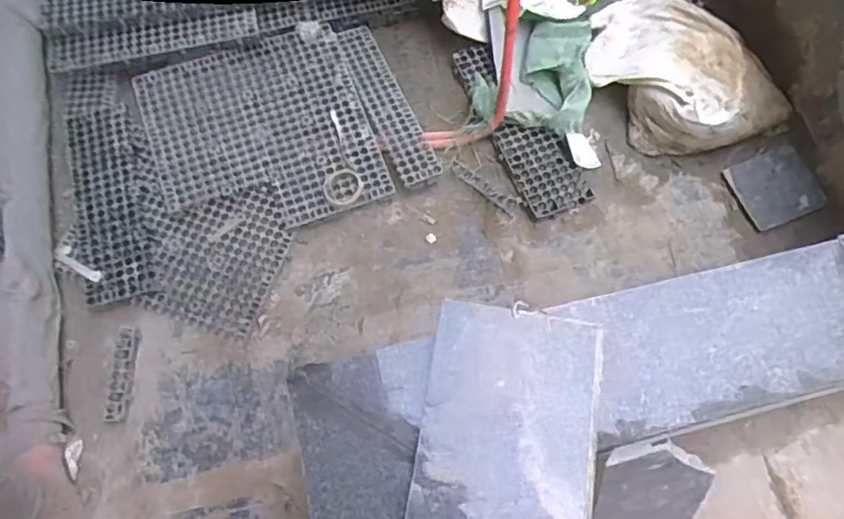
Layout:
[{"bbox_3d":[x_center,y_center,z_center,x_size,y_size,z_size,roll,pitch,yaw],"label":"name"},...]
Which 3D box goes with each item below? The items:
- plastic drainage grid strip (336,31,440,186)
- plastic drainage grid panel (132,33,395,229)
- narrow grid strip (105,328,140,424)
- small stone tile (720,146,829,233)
[{"bbox_3d":[-0.088,-0.387,1.529,0.100,0.033,0.459,-23,69,-5],"label":"plastic drainage grid strip"},{"bbox_3d":[-0.376,-0.290,1.463,0.487,0.060,0.467,-20,77,-6],"label":"plastic drainage grid panel"},{"bbox_3d":[-0.620,0.240,1.291,0.043,0.022,0.194,1,69,4],"label":"narrow grid strip"},{"bbox_3d":[0.836,-0.171,1.468,0.182,0.025,0.174,-20,69,-4],"label":"small stone tile"}]

